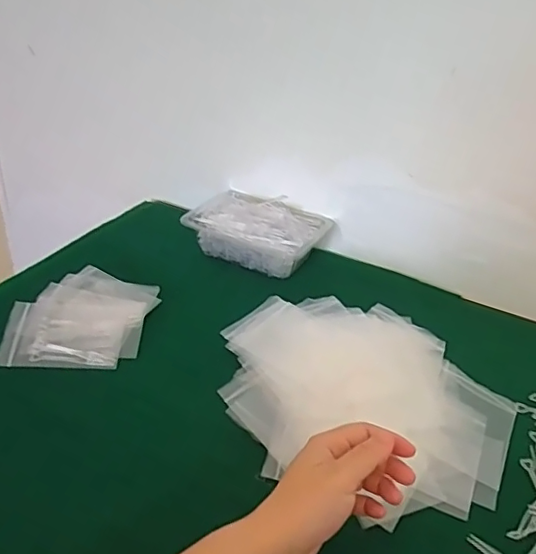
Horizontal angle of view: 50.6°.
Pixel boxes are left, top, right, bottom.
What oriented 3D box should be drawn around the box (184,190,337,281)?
[{"bbox_3d":[-0.013,-0.063,0.789,0.176,0.055,0.124,20,36,22],"label":"box"}]

